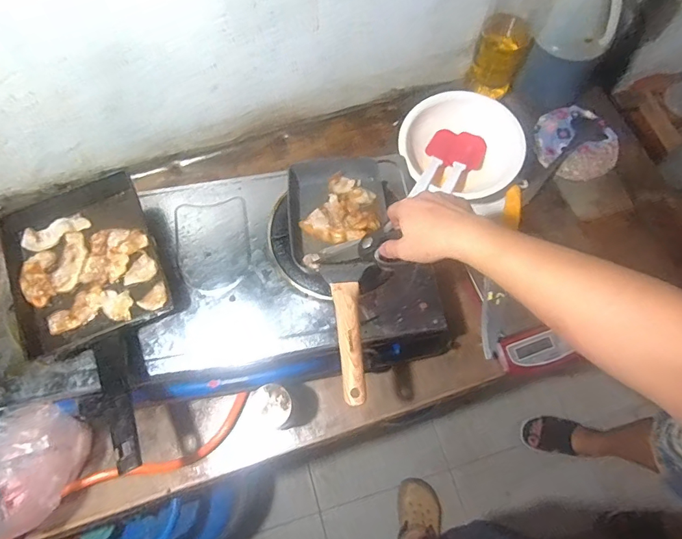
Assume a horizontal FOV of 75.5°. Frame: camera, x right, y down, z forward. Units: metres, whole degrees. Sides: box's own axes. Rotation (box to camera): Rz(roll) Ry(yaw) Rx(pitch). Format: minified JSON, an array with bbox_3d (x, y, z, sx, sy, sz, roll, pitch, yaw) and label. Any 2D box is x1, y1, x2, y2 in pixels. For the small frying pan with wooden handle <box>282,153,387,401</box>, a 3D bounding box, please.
[{"bbox_3d":[0.009,-0.001,0.645,0.161,0.064,0.379,-6,68,-3],"label":"small frying pan with wooden handle"}]

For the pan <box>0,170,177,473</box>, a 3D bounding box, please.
[{"bbox_3d":[-0.360,0.061,0.656,0.212,0.065,0.445,-24,70,-10],"label":"pan"}]

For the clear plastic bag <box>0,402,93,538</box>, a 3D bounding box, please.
[{"bbox_3d":[-0.442,0.277,0.593,0.103,0.187,0.190,25,70,10],"label":"clear plastic bag"}]

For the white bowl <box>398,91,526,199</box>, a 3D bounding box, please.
[{"bbox_3d":[0.222,-0.231,0.845,0.226,0.094,0.188,1,68,0],"label":"white bowl"}]

